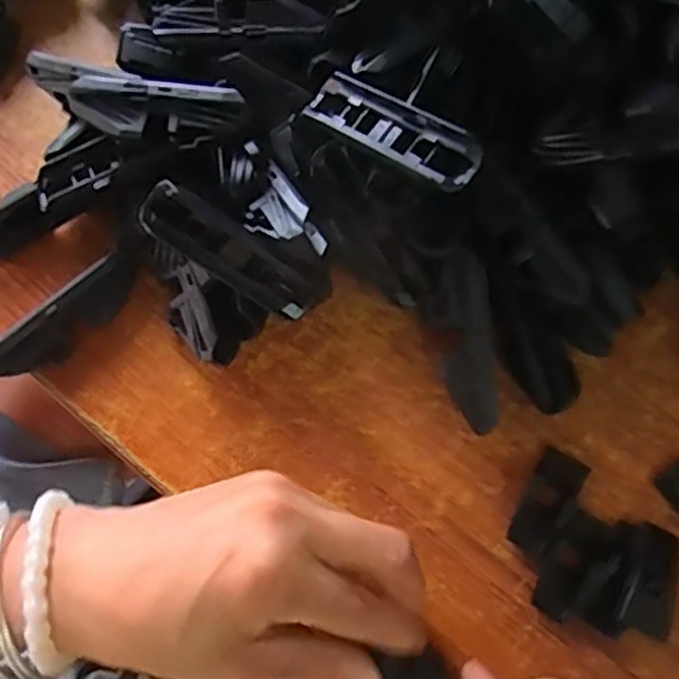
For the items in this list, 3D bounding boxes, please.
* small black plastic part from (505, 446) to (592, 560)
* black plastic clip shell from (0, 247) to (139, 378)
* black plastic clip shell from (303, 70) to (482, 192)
[{"bbox_3d":[0.081,0.062,0.279,0.019,0.008,0.041,32,77,10],"label":"small black plastic part"},{"bbox_3d":[-0.113,-0.009,0.300,0.069,0.020,0.015,-44,77,-10],"label":"black plastic clip shell"},{"bbox_3d":[0.018,-0.076,0.256,0.074,0.009,0.021,36,77,29],"label":"black plastic clip shell"}]

